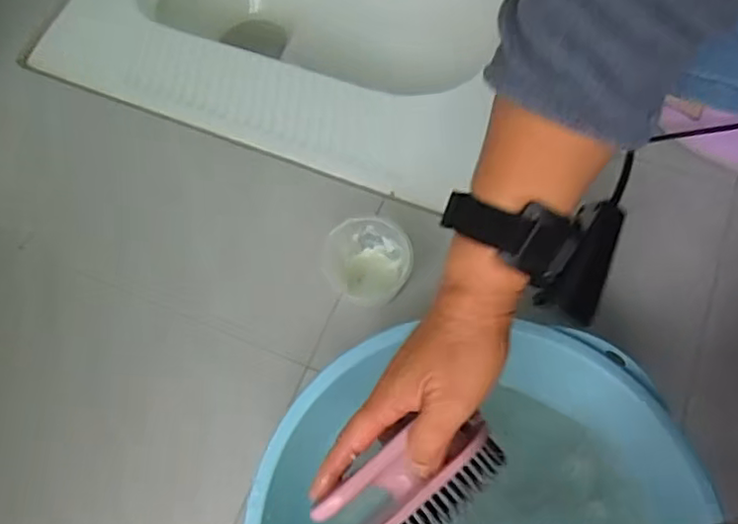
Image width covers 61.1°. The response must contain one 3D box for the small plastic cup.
[{"bbox_3d":[-0.002,0.003,0.538,0.076,0.056,0.068,4,72,4],"label":"small plastic cup"}]

